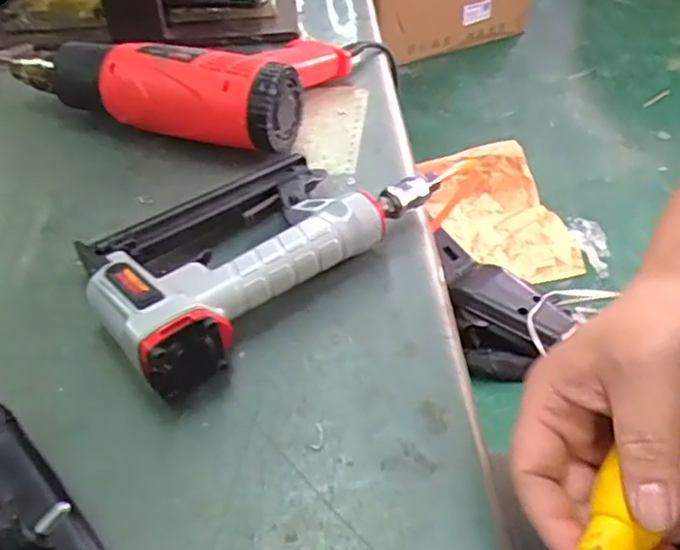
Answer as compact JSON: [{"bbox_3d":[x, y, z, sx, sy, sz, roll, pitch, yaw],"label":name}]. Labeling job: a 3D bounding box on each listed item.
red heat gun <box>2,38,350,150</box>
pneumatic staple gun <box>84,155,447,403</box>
[{"bbox_3d":[-0.144,-0.198,0.594,0.264,0.074,0.178,15,47,15],"label":"red heat gun"},{"bbox_3d":[-0.055,-0.031,0.437,0.123,0.049,0.247,32,53,28],"label":"pneumatic staple gun"}]

